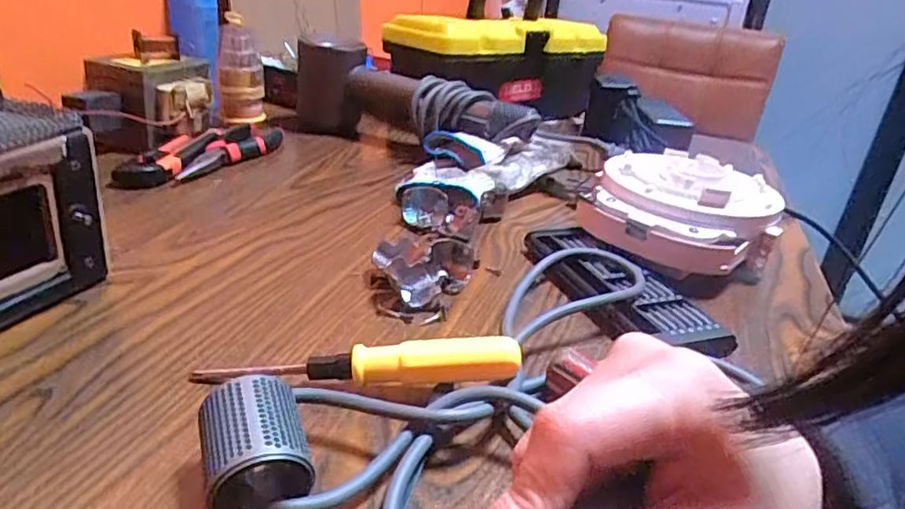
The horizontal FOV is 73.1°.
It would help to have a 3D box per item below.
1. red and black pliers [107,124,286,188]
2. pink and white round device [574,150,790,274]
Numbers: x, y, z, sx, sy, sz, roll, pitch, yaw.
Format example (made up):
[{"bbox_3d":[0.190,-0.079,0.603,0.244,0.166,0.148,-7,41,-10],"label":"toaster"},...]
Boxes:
[{"bbox_3d":[-0.232,-0.096,0.577,0.055,0.025,0.195,19,28,23],"label":"red and black pliers"},{"bbox_3d":[0.183,-0.033,0.493,0.141,0.068,0.154,20,29,24],"label":"pink and white round device"}]

